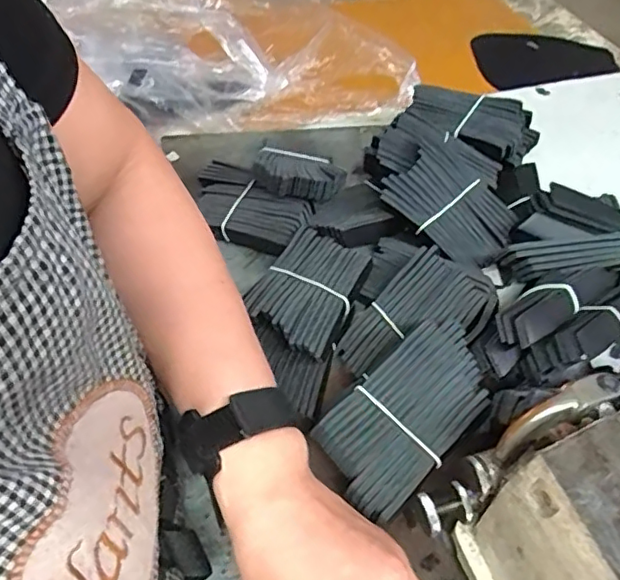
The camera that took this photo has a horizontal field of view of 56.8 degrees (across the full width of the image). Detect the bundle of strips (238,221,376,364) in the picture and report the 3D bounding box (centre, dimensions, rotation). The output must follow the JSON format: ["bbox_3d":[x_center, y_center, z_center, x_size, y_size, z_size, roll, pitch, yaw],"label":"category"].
[{"bbox_3d":[0.000,-0.004,0.432,0.071,0.012,0.111,22,51,17],"label":"bundle of strips"}]

